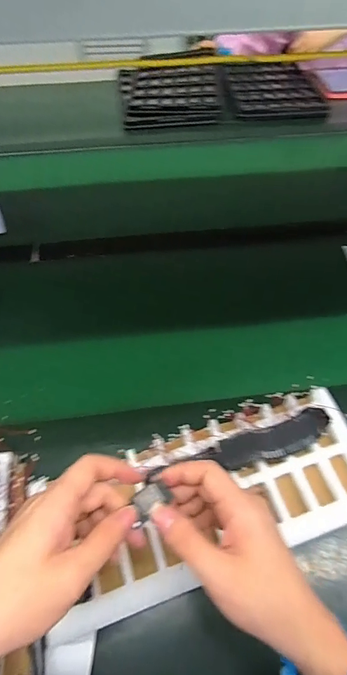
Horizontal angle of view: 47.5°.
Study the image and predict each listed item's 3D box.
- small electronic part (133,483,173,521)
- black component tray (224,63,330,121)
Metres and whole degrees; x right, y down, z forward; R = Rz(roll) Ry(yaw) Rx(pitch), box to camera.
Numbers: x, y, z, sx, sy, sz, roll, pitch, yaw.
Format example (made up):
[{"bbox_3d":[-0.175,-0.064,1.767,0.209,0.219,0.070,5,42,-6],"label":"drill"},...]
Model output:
[{"bbox_3d":[-0.017,0.121,0.296,0.025,0.006,0.019,-29,61,-18],"label":"small electronic part"},{"bbox_3d":[0.249,-0.664,1.036,0.233,0.026,0.301,-4,54,-6],"label":"black component tray"}]

